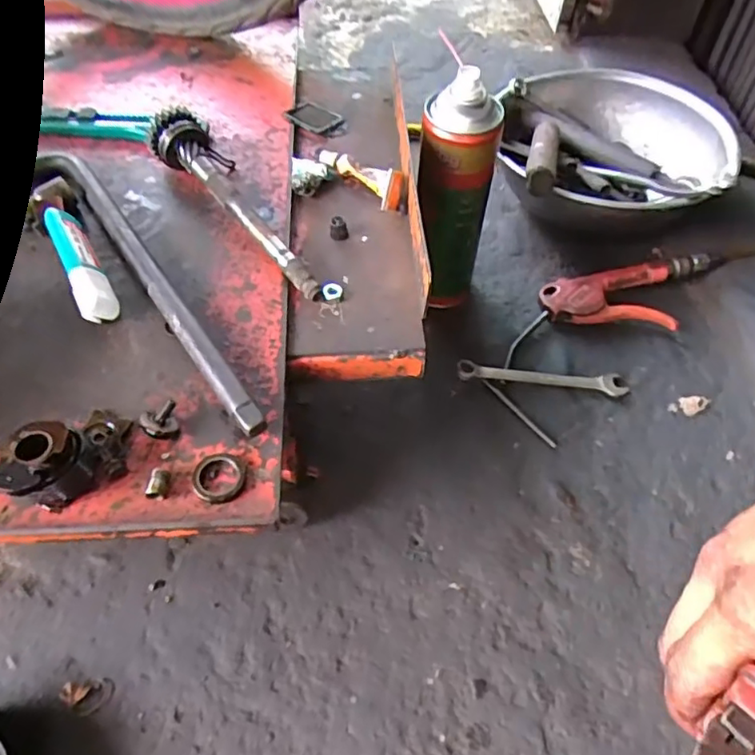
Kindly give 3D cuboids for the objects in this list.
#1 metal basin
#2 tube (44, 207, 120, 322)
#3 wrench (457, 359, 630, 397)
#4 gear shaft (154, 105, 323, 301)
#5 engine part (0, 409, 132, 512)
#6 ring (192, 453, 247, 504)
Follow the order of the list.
[{"bbox_3d":[0.261,-0.253,0.680,0.237,0.083,0.248,1,54,-1],"label":"metal basin"},{"bbox_3d":[-0.195,-0.075,0.394,0.022,0.024,0.099,-25,59,-18],"label":"tube"},{"bbox_3d":[0.154,-0.002,0.557,0.158,0.013,0.022,4,54,1],"label":"wrench"},{"bbox_3d":[-0.092,-0.129,0.425,0.044,0.042,0.193,-37,63,-25],"label":"gear shaft"},{"bbox_3d":[-0.156,0.039,0.305,0.040,0.035,0.063,28,58,17],"label":"engine part"},{"bbox_3d":[-0.083,0.053,0.316,0.027,0.005,0.027,1,54,-1],"label":"ring"}]

